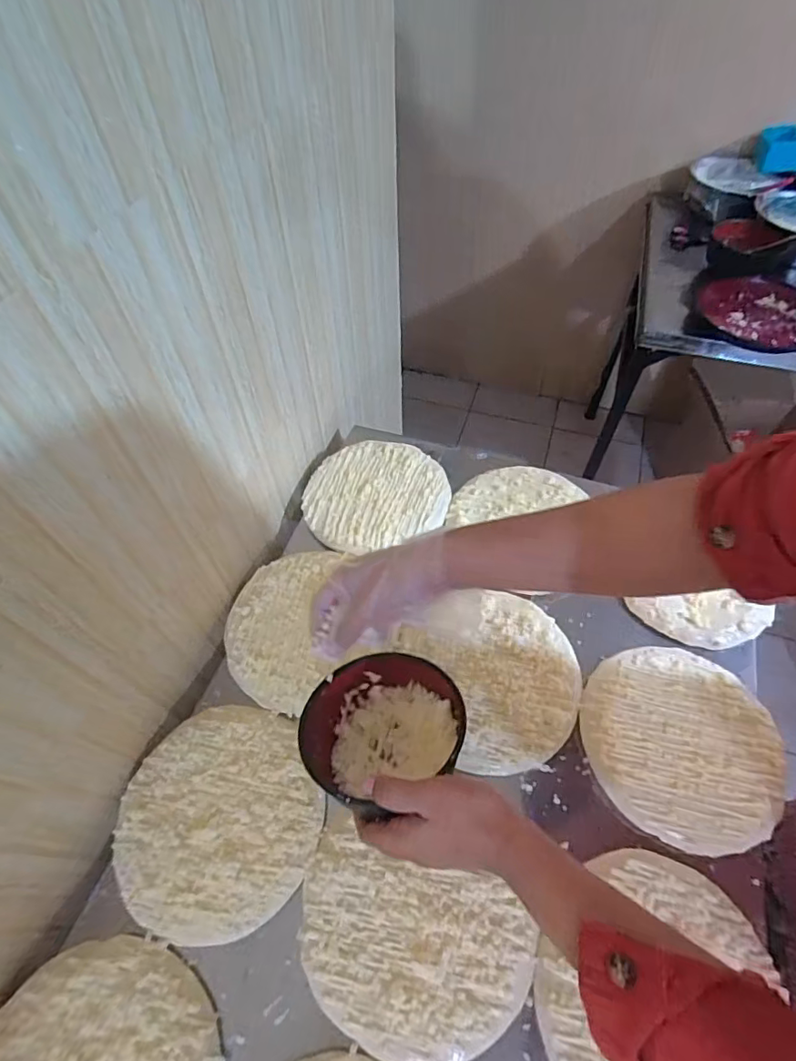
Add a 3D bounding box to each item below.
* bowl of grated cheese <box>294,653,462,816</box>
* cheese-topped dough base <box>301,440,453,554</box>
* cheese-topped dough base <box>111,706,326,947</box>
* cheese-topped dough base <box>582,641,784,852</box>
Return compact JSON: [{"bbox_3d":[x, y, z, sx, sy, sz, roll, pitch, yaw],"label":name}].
[{"bbox_3d":[-0.011,0.182,0.469,0.138,0.060,0.138,-4,48,4],"label":"bowl of grated cheese"},{"bbox_3d":[-0.034,-0.056,0.734,0.199,0.014,0.176,-19,57,-12],"label":"cheese-topped dough base"},{"bbox_3d":[-0.178,0.277,0.502,0.188,0.005,0.192,-25,59,-16],"label":"cheese-topped dough base"},{"bbox_3d":[0.295,0.222,0.542,0.196,0.020,0.193,0,55,0],"label":"cheese-topped dough base"}]

